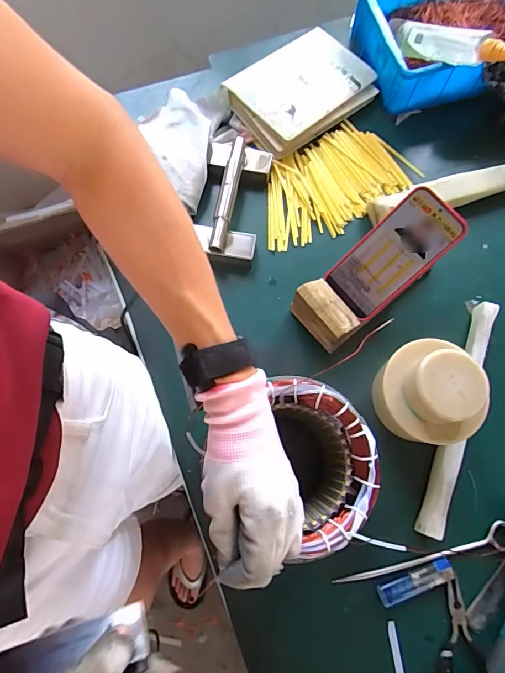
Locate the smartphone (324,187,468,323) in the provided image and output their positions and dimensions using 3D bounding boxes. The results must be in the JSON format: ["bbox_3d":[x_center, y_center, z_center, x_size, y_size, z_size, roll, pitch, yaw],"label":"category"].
[{"bbox_3d":[0.172,-0.100,0.502,0.158,0.011,0.083,-44,77,22],"label":"smartphone"}]

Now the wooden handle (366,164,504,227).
[{"bbox_3d":[0.329,-0.221,0.592,0.336,0.029,0.043,-14,74,-5],"label":"wooden handle"}]

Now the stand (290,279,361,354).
[{"bbox_3d":[0.096,-0.029,0.516,0.055,0.059,0.086,-37,77,-11],"label":"stand"}]

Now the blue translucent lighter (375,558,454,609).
[{"bbox_3d":[0.182,0.275,0.452,0.085,0.007,0.022,-20,74,-6],"label":"blue translucent lighter"}]

